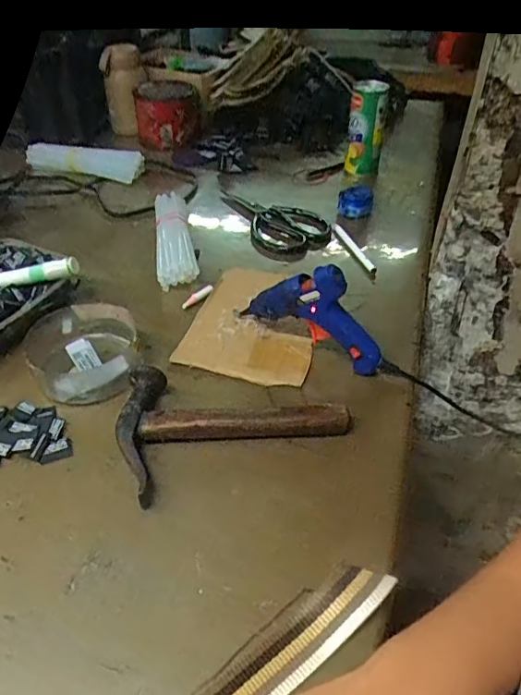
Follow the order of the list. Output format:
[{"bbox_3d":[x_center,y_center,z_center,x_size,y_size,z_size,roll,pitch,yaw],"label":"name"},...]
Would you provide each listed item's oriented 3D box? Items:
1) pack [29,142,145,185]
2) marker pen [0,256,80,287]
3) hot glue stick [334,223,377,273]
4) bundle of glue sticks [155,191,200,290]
[{"bbox_3d":[-0.275,-0.289,0.803,0.193,0.034,0.046,11,43,11],"label":"pack"},{"bbox_3d":[-0.230,-0.077,0.539,0.087,0.014,0.018,-8,41,10],"label":"marker pen"},{"bbox_3d":[0.114,-0.124,0.646,0.009,0.007,0.114,-12,44,-13],"label":"hot glue stick"},{"bbox_3d":[-0.106,-0.139,0.647,0.043,0.027,0.199,-6,43,-7],"label":"bundle of glue sticks"}]

